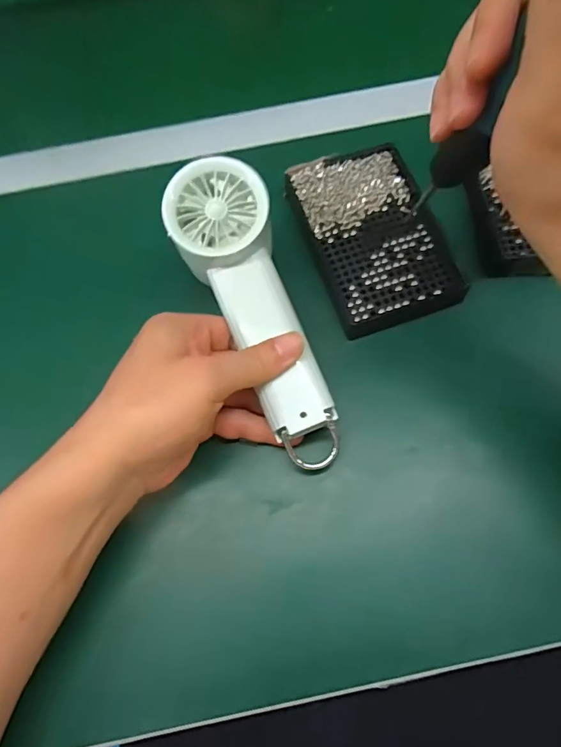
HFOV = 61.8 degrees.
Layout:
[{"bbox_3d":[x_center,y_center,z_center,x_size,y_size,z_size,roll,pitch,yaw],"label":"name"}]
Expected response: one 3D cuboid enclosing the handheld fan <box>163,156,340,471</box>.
[{"bbox_3d":[-0.014,-0.035,0.290,0.057,0.031,0.192,-23,87,-5],"label":"handheld fan"}]

